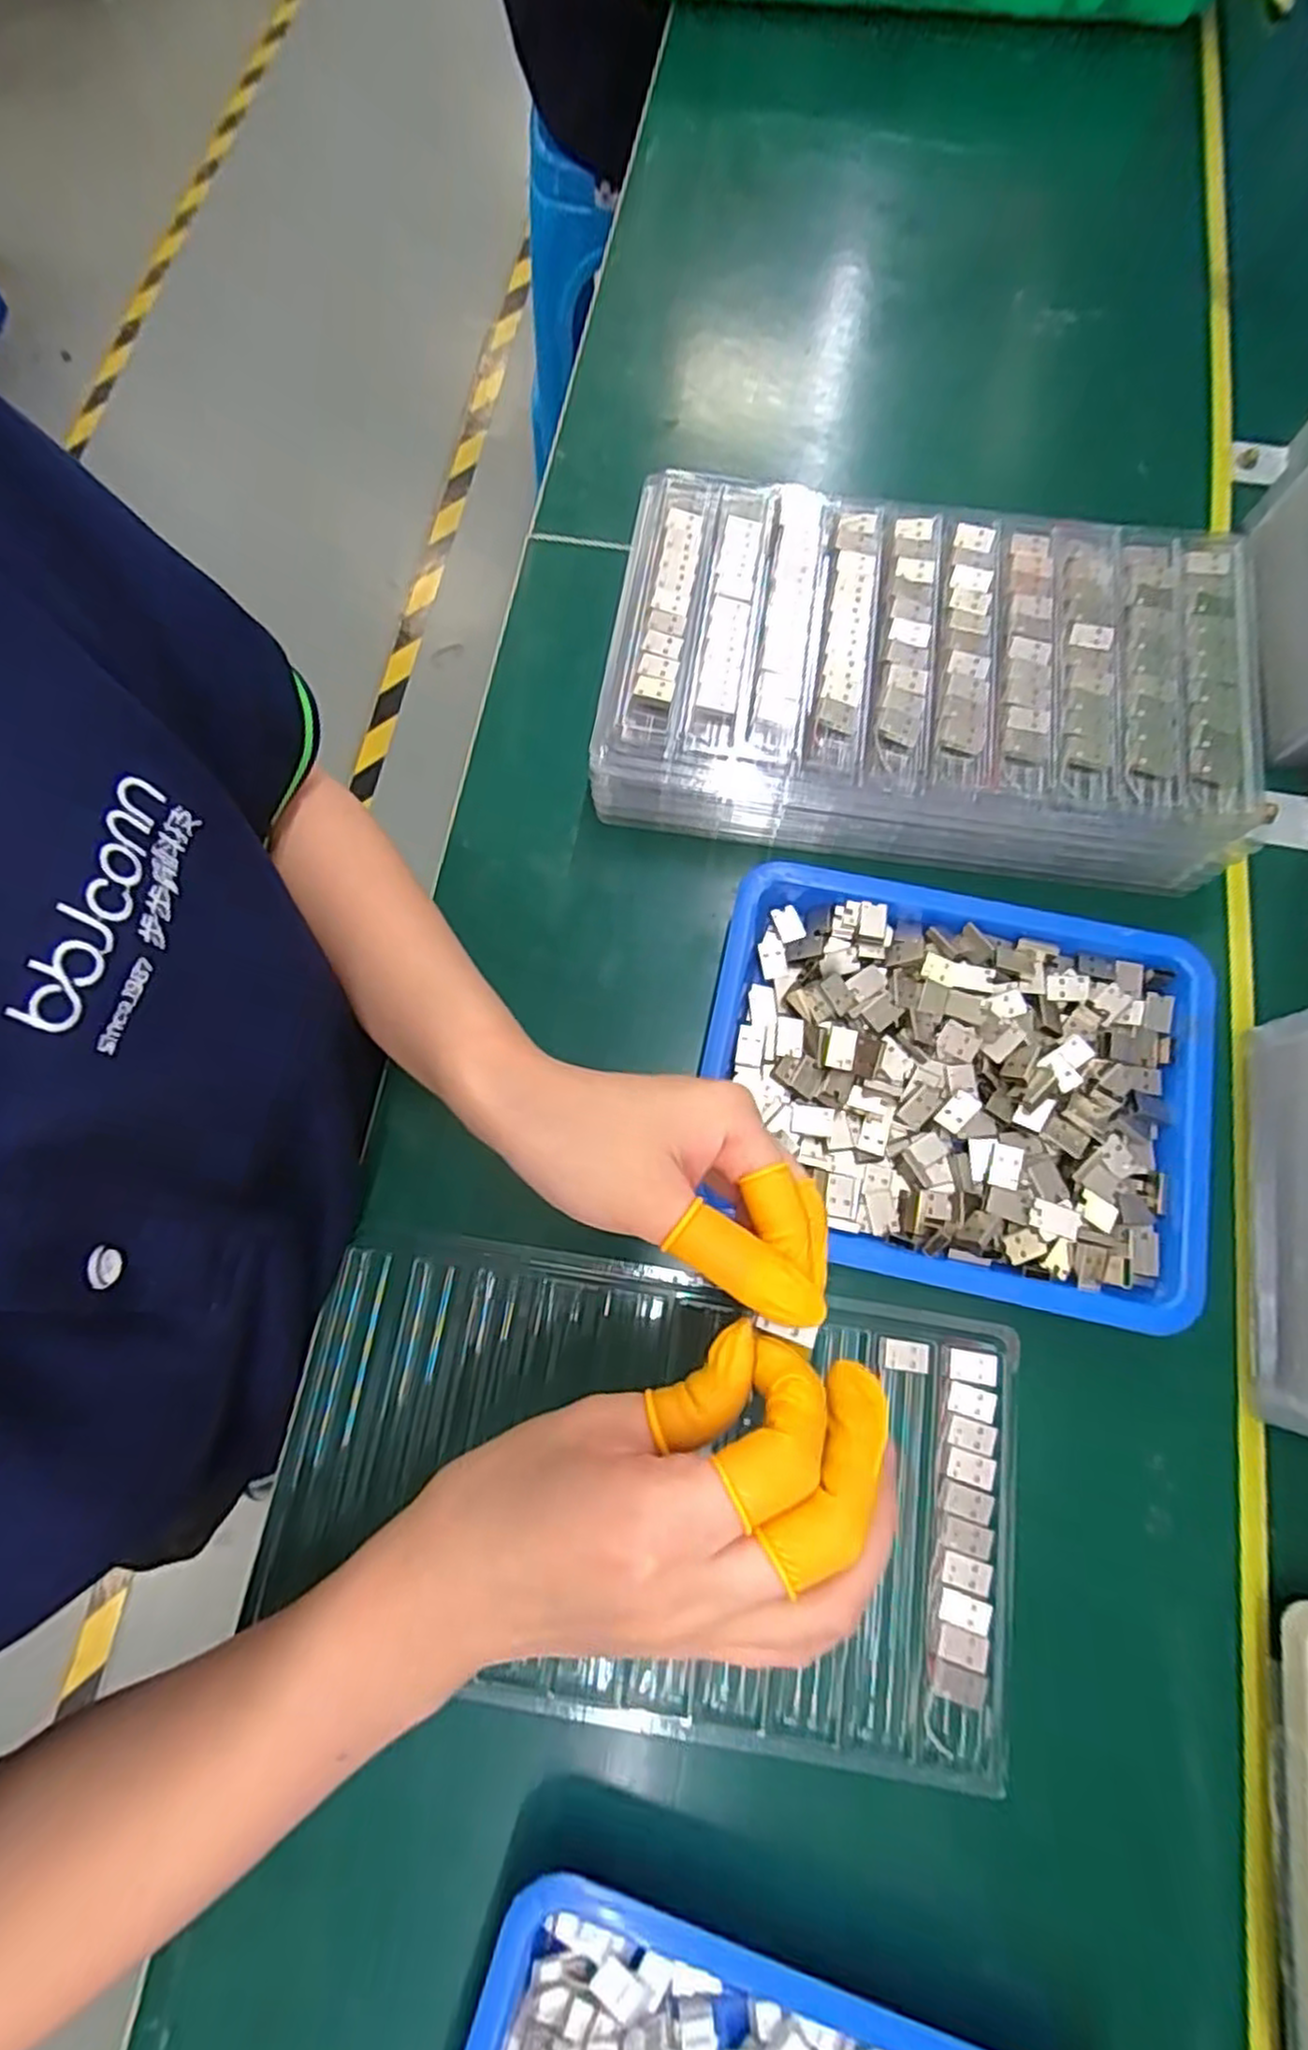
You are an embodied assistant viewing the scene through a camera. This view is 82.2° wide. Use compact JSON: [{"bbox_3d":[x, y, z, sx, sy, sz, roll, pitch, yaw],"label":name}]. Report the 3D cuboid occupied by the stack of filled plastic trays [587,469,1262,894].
[{"bbox_3d":[0.128,-0.168,0.370,0.289,0.060,0.160,8,75,3],"label":"stack of filled plastic trays"}]

